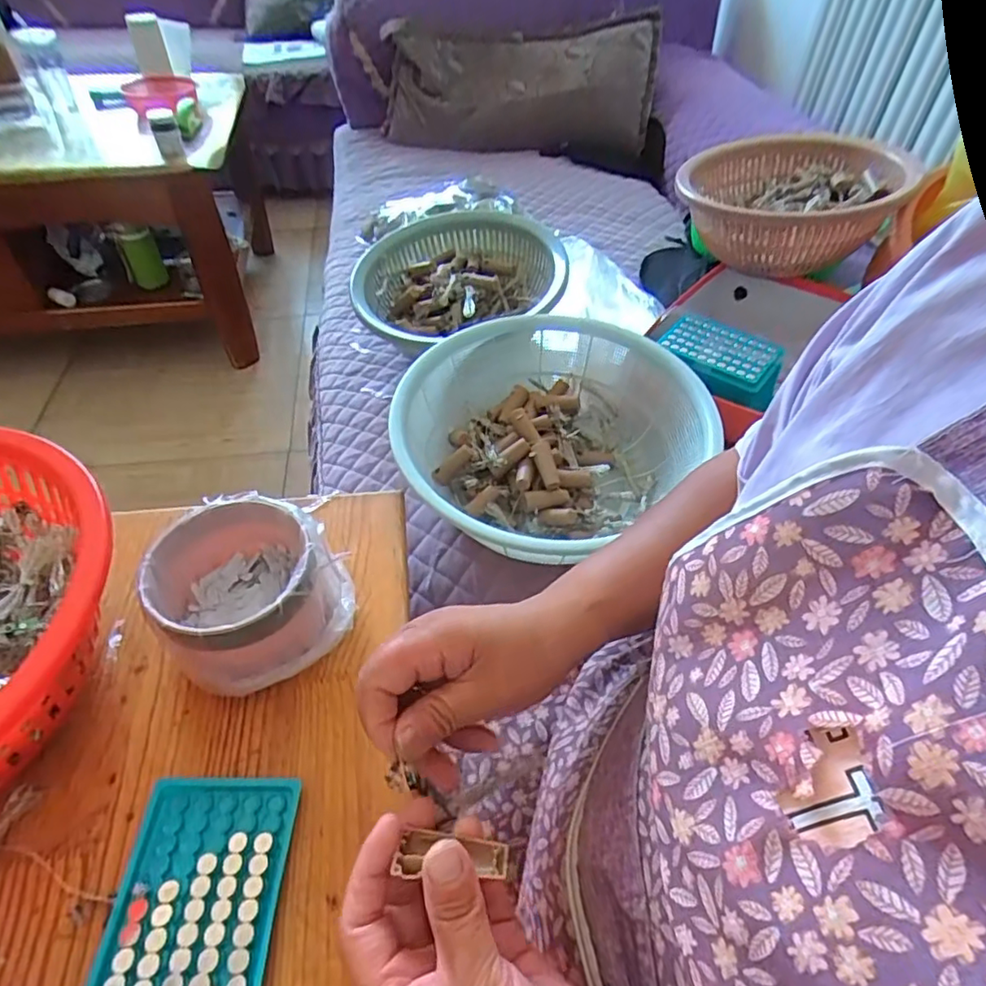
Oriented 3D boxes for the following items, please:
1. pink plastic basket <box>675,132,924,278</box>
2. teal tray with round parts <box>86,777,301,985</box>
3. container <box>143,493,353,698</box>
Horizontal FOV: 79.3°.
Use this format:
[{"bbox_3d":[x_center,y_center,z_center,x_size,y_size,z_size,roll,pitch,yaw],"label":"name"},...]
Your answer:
[{"bbox_3d":[0.398,-0.392,0.806,0.250,0.105,0.285,28,52,23],"label":"pink plastic basket"},{"bbox_3d":[-0.175,0.240,0.352,0.095,0.008,0.130,0,47,-2],"label":"teal tray with round parts"},{"bbox_3d":[-0.183,0.073,0.444,0.116,0.073,0.118,1,47,-1],"label":"container"}]

